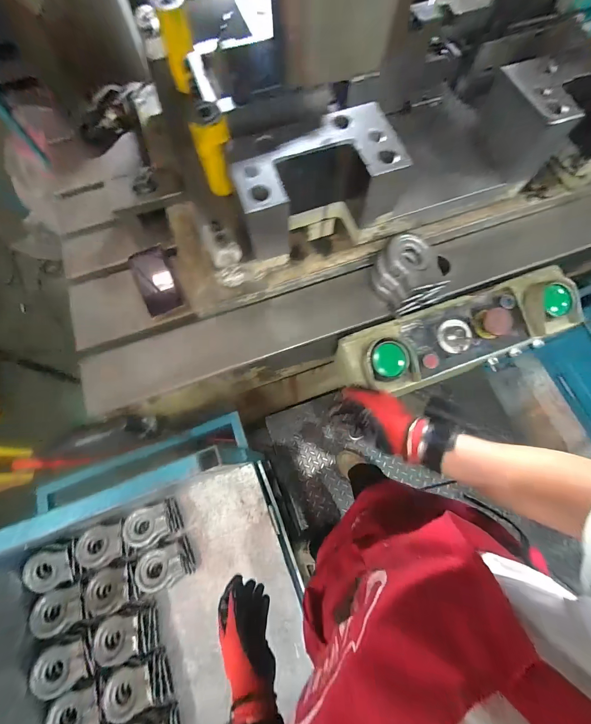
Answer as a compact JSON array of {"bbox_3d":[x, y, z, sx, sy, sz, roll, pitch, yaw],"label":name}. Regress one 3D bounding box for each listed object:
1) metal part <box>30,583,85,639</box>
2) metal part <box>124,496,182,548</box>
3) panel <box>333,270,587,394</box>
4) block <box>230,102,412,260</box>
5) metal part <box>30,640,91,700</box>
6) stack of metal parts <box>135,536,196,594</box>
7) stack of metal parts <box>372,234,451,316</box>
[{"bbox_3d":[-0.603,0.626,0.766,0.127,0.023,0.092,-22,73,-6],"label":"metal part"},{"bbox_3d":[-0.398,0.453,0.854,0.135,0.093,0.095,-19,73,-6],"label":"metal part"},{"bbox_3d":[0.338,-0.058,0.635,0.496,0.089,0.136,-17,73,-5],"label":"panel"},{"bbox_3d":[0.032,-0.267,0.463,0.236,0.098,0.115,-25,73,-7],"label":"block"},{"bbox_3d":[-0.547,0.712,0.710,0.111,0.034,0.093,-27,74,-8],"label":"metal part"},{"bbox_3d":[-0.355,0.551,0.830,0.136,0.091,0.096,-20,73,-6],"label":"stack of metal parts"},{"bbox_3d":[0.217,-0.165,0.597,0.111,0.097,0.127,-21,73,-6],"label":"stack of metal parts"}]

